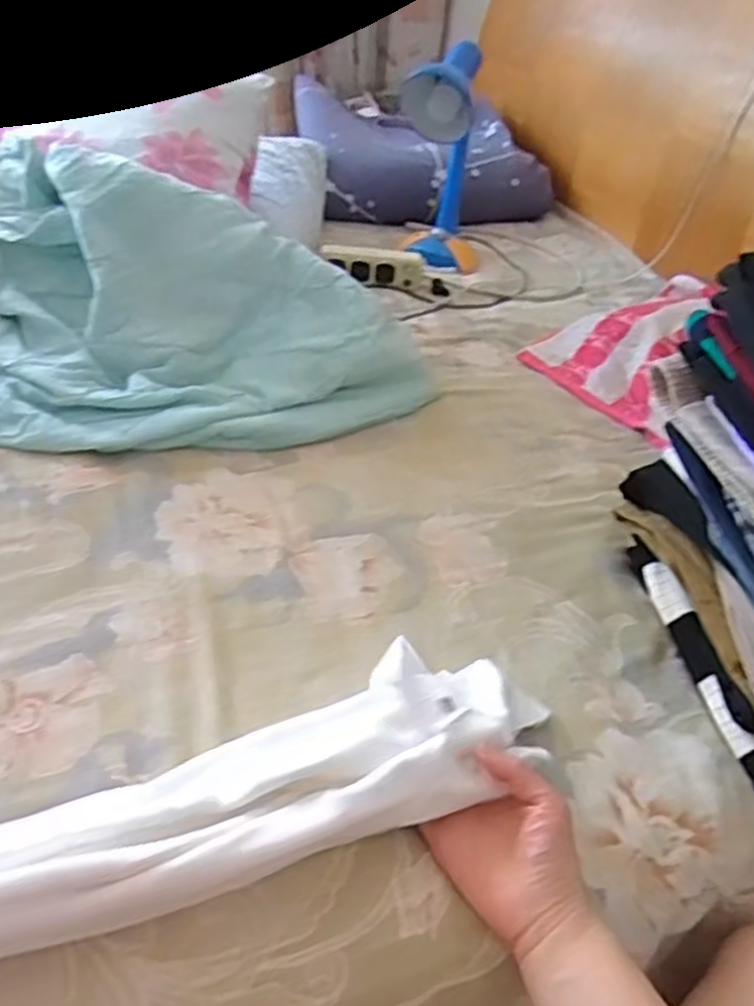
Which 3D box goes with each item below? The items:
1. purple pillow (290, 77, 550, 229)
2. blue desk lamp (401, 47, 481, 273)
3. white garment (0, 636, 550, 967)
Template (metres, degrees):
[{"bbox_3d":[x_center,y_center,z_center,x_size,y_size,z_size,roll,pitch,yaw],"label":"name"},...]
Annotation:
[{"bbox_3d":[0.092,-0.739,1.663,0.475,0.154,0.396,-5,38,-15],"label":"purple pillow"},{"bbox_3d":[0.120,-0.595,1.353,0.167,0.342,0.193,10,37,3],"label":"blue desk lamp"},{"bbox_3d":[-0.113,0.199,0.493,0.516,0.067,0.112,-12,42,-24],"label":"white garment"}]

